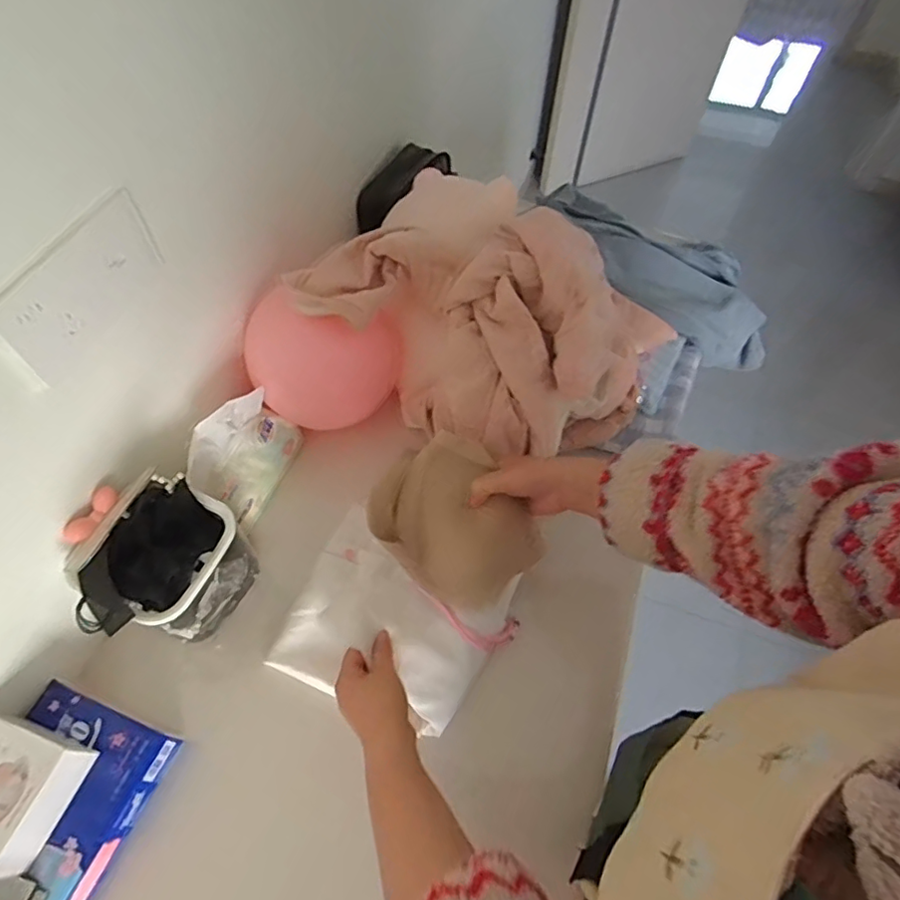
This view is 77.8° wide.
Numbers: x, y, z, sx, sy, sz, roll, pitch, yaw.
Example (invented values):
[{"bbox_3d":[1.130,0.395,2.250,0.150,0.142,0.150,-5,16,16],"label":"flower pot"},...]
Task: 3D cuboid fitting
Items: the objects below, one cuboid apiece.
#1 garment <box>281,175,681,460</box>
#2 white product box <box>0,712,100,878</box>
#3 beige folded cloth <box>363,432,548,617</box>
[{"bbox_3d":[0.065,-0.171,0.742,0.398,0.240,0.345,28,62,15],"label":"garment"},{"bbox_3d":[-0.414,0.315,0.517,0.112,0.066,0.105,18,59,9],"label":"white product box"},{"bbox_3d":[0.008,0.086,0.622,0.149,0.032,0.191,-38,106,-18],"label":"beige folded cloth"}]

